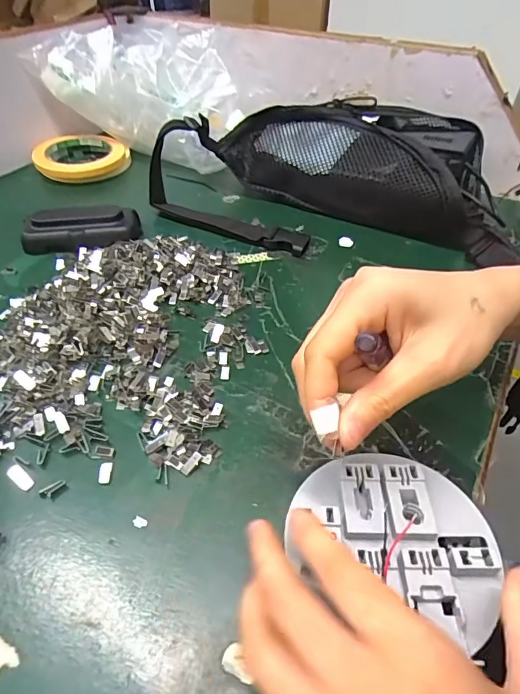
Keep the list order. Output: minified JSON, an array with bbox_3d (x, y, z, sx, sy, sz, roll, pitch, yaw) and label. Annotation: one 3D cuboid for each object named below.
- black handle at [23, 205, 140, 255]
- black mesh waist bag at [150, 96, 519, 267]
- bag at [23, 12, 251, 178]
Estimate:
[{"bbox_3d":[-0.170,-0.115,0.432,0.106,0.024,0.039,-12,47,-13],"label":"black handle"},{"bbox_3d":[0.065,-0.169,0.448,0.361,0.089,0.147,11,46,9],"label":"black mesh waist bag"},{"bbox_3d":[-0.137,-0.295,0.539,0.244,0.127,0.101,20,48,17],"label":"bag"}]

